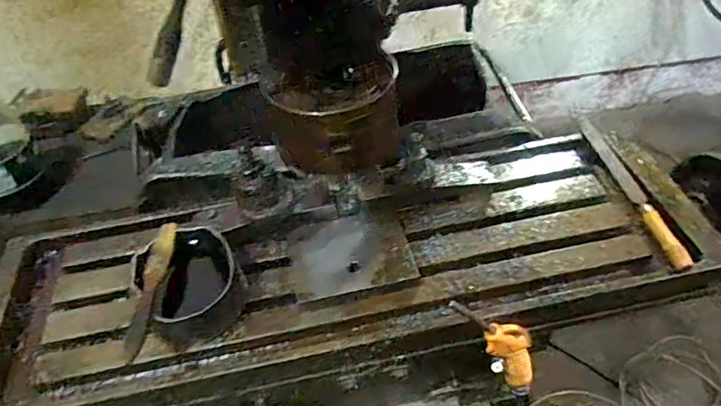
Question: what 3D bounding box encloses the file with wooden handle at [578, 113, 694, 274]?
[{"bbox_3d":[0.328,-0.028,0.619,0.024,0.024,0.267,-7,46,-2],"label":"file with wooden handle"}]

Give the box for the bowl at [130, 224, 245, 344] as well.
[{"bbox_3d":[-0.174,0.082,0.524,0.093,0.065,0.105,-26,50,-19],"label":"bowl"}]

